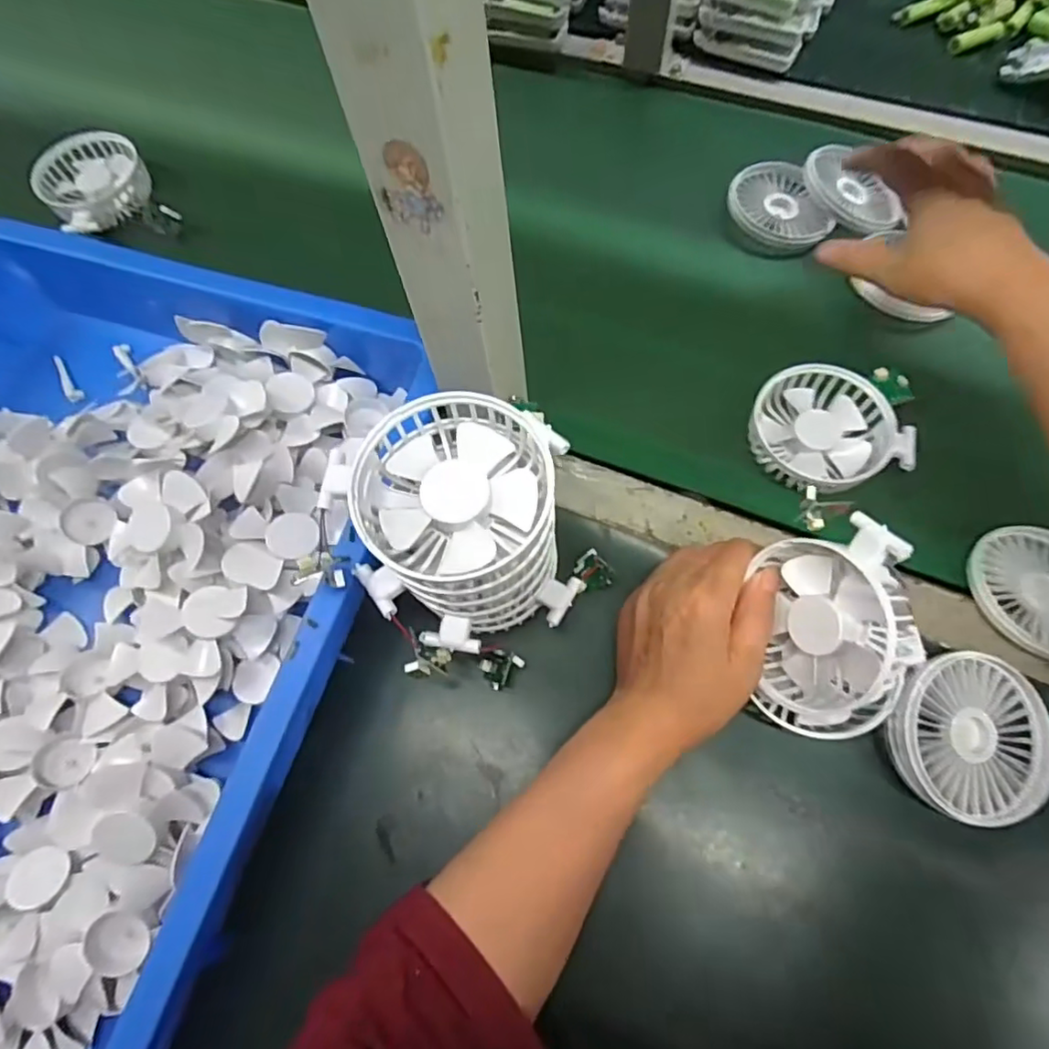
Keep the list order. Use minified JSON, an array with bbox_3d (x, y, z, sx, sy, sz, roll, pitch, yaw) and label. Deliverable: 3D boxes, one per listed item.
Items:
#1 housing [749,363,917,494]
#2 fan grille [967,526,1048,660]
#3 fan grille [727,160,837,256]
[{"bbox_3d":[0.212,-0.065,0.416,0.101,0.028,0.084,17,69,9],"label":"housing"},{"bbox_3d":[0.323,0.037,0.375,0.085,0.017,0.078,-1,67,2],"label":"fan grille"},{"bbox_3d":[0.213,-0.261,0.506,0.085,0.020,0.085,1,79,-4],"label":"fan grille"}]

